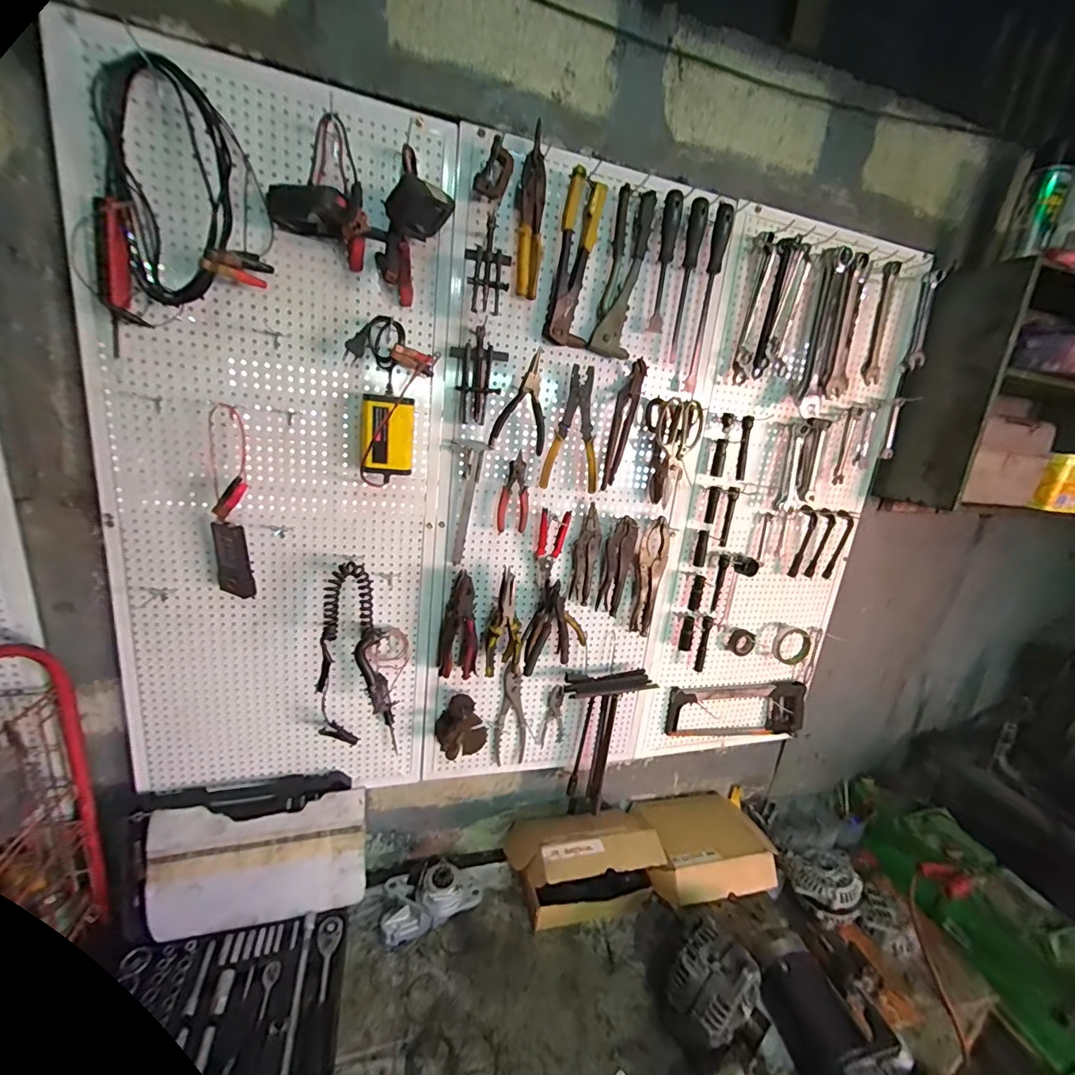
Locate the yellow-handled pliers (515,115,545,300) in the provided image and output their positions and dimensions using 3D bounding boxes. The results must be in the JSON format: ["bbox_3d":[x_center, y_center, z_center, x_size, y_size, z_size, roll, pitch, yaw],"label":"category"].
[{"bbox_3d":[-0.012,-0.498,0.746,0.045,0.211,0.052,7,16,1],"label":"yellow-handled pliers"}]

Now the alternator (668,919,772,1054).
[{"bbox_3d":[0.317,0.806,0.831,0.126,0.151,0.145,-7,21,-40],"label":"alternator"}]

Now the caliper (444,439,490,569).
[{"bbox_3d":[-0.135,-0.063,0.866,0.069,0.224,0.022,4,16,-10],"label":"caliper"}]

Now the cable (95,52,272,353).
[{"bbox_3d":[-0.459,-0.433,0.609,0.216,0.299,0.099,-1,18,-24],"label":"cable"}]

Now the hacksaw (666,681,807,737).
[{"bbox_3d":[0.516,0.445,1.200,0.434,0.160,0.050,2,17,-17],"label":"hacksaw"}]

